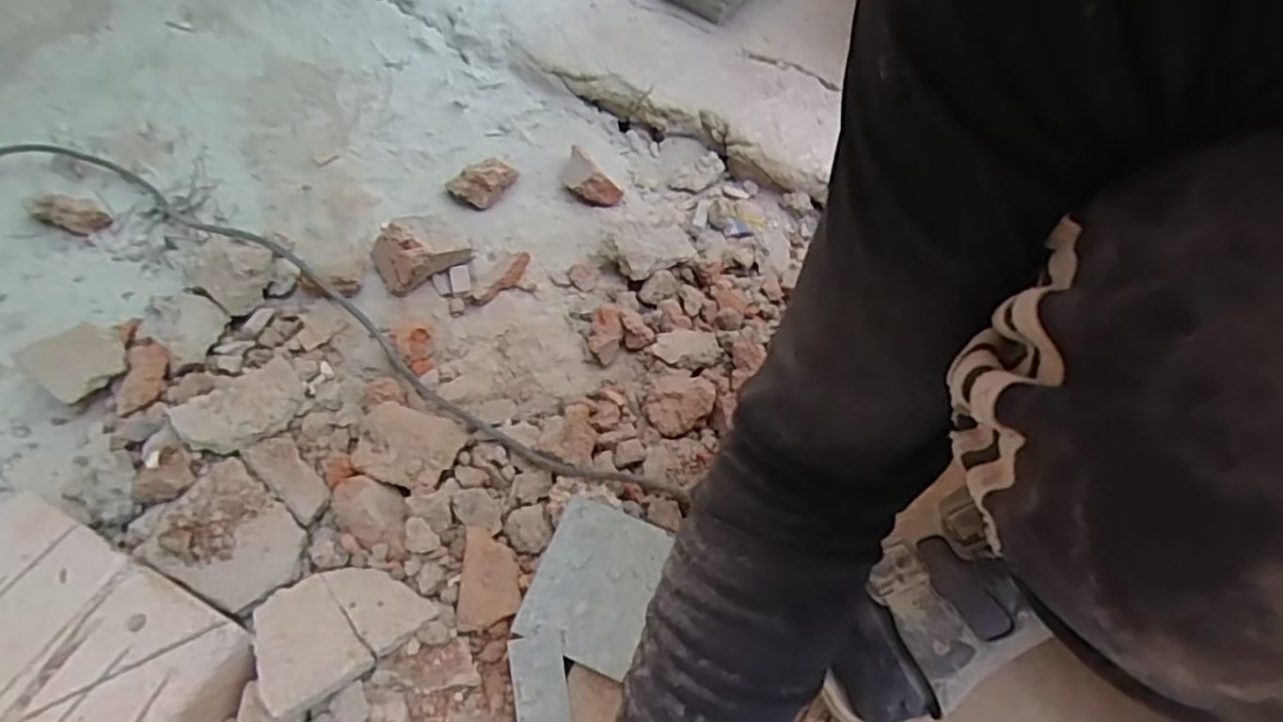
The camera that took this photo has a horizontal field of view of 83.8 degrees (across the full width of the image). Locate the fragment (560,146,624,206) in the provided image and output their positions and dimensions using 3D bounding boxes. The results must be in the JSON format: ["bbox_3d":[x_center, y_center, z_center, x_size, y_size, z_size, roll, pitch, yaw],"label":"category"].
[{"bbox_3d":[-0.051,-0.180,0.727,0.061,0.049,0.025,30,58,14],"label":"fragment"}]

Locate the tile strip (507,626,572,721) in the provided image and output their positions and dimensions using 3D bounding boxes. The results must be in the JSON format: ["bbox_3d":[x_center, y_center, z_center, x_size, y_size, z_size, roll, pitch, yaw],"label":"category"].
[{"bbox_3d":[-0.061,0.225,0.451,0.034,0.012,0.100,-8,69,-8],"label":"tile strip"}]

